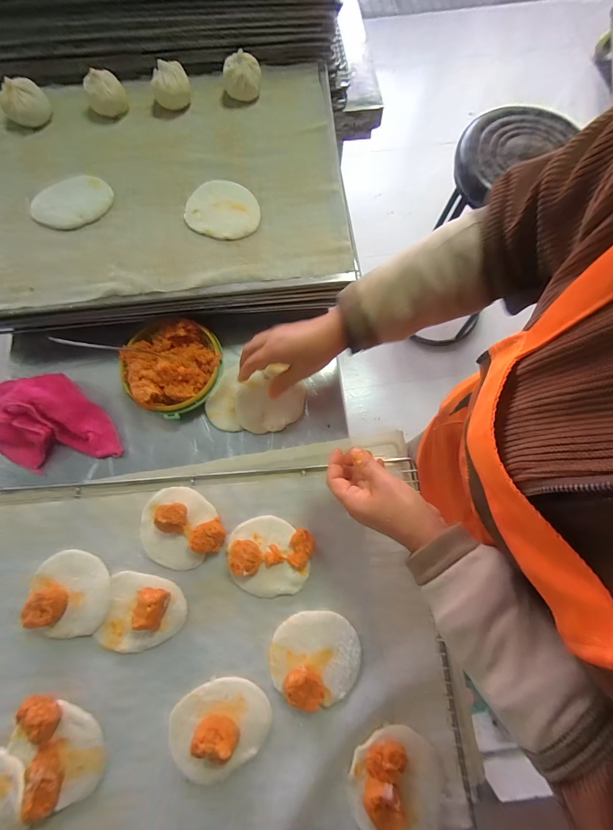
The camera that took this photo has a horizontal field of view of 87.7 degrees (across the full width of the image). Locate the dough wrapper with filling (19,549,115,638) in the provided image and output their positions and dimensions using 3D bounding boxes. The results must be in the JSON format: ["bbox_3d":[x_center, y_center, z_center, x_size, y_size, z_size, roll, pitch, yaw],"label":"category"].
[{"bbox_3d":[-0.276,0.208,0.370,0.086,0.023,0.090,0,74,1],"label":"dough wrapper with filling"}]

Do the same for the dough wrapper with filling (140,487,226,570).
[{"bbox_3d":[-0.160,0.138,0.386,0.094,0.038,0.098,0,74,1],"label":"dough wrapper with filling"}]

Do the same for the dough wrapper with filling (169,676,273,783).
[{"bbox_3d":[-0.094,0.331,0.333,0.104,0.031,0.081,-33,76,-8],"label":"dough wrapper with filling"}]

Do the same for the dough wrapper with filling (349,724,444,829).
[{"bbox_3d":[0.091,0.377,0.319,0.090,0.022,0.093,6,74,3],"label":"dough wrapper with filling"}]

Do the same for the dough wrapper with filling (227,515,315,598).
[{"bbox_3d":[-0.046,0.171,0.385,0.099,0.016,0.087,17,75,6],"label":"dough wrapper with filling"}]

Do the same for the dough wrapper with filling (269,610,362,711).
[{"bbox_3d":[0.010,0.268,0.351,0.098,0.024,0.084,7,74,3],"label":"dough wrapper with filling"}]

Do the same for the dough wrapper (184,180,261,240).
[{"bbox_3d":[-0.114,-0.289,0.448,0.101,0.011,0.101,0,74,0],"label":"dough wrapper"}]

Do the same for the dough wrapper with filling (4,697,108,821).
[{"bbox_3d":[-0.265,0.349,0.329,0.106,0.028,0.072,43,79,12],"label":"dough wrapper with filling"}]

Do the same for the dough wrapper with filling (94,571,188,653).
[{"bbox_3d":[-0.192,0.230,0.364,0.094,0.034,0.080,5,74,3],"label":"dough wrapper with filling"}]

